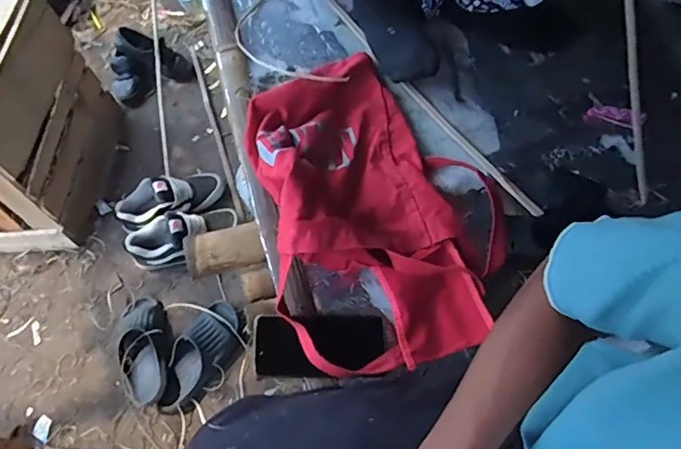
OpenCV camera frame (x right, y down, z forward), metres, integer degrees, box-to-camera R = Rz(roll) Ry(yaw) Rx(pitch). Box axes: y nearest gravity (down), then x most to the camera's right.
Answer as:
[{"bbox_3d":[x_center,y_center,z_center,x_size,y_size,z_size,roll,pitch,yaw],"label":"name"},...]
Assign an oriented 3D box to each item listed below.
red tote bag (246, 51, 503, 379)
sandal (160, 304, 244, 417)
[{"bbox_3d":[0.044,-0.054,0.718,0.312,0.102,0.483,-13,66,-6],"label":"red tote bag"},{"bbox_3d":[-0.316,0.302,1.148,0.120,0.073,0.254,36,70,15],"label":"sandal"}]

